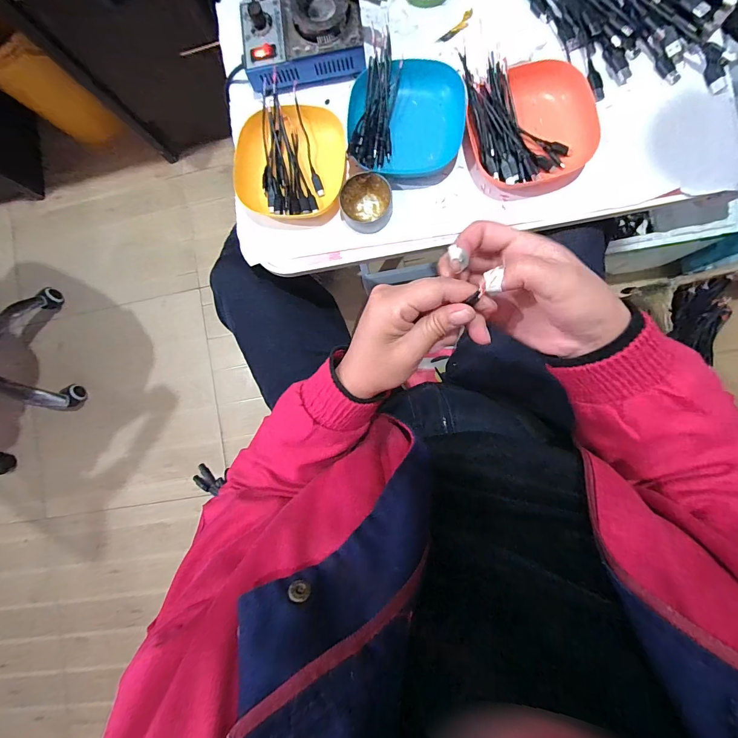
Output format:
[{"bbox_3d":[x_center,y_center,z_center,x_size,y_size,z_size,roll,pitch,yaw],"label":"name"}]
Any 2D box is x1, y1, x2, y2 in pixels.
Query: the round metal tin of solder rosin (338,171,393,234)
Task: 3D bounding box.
[{"bbox_3d":[-0.003,-0.206,0.436,0.063,0.025,0.062,0,89,7],"label":"round metal tin of solder rosin"}]

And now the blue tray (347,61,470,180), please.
[{"bbox_3d":[0.046,-0.309,0.437,0.139,0.033,0.122,-7,88,6],"label":"blue tray"}]

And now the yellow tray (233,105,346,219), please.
[{"bbox_3d":[-0.100,-0.263,0.447,0.134,0.025,0.135,4,89,7],"label":"yellow tray"}]

